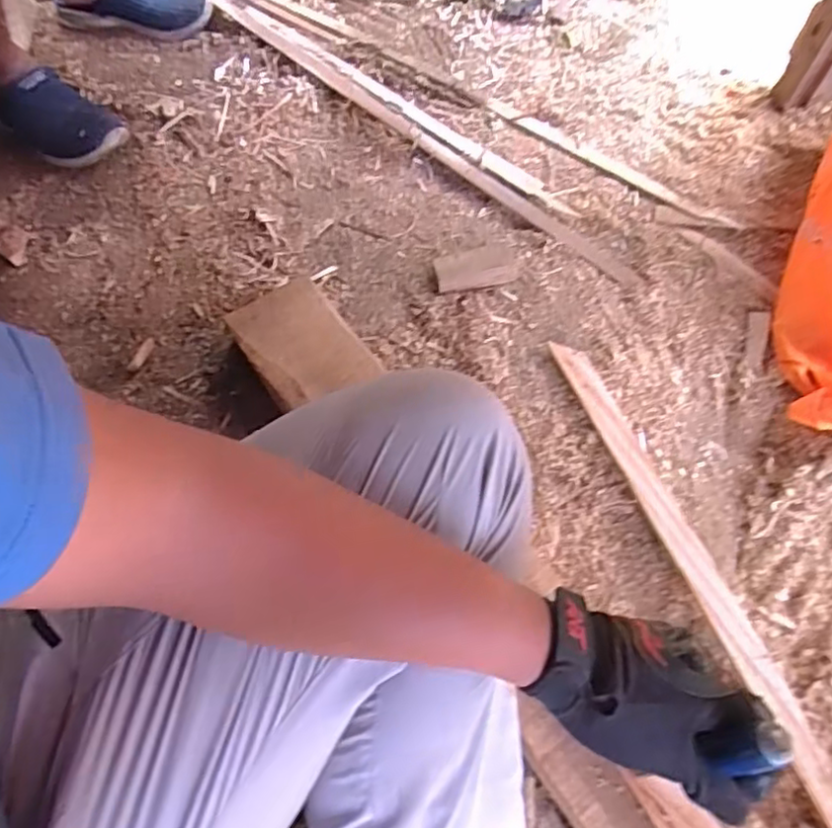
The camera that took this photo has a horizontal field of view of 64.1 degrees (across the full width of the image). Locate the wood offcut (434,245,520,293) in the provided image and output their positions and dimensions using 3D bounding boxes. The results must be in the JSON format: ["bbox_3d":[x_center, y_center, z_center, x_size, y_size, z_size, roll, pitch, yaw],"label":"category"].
[{"bbox_3d":[0.082,-0.188,0.861,0.114,0.025,0.050,-13,62,-6],"label":"wood offcut"}]

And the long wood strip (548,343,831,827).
[{"bbox_3d":[0.316,0.205,0.657,0.052,0.021,0.705,-19,63,-9],"label":"long wood strip"}]

